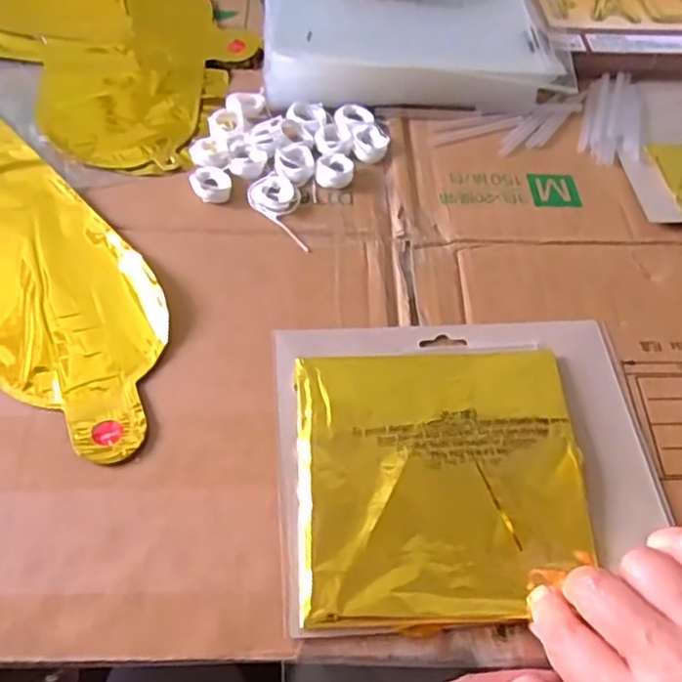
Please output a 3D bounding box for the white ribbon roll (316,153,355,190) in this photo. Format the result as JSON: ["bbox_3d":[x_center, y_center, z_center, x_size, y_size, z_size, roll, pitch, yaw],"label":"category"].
[{"bbox_3d":[-0.004,-0.116,0.457,0.025,0.008,0.028,-4,58,-5],"label":"white ribbon roll"}]

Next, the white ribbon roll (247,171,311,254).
[{"bbox_3d":[-0.034,-0.088,0.444,0.031,0.004,0.067,-38,66,-23],"label":"white ribbon roll"}]

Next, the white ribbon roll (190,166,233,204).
[{"bbox_3d":[-0.086,-0.106,0.445,0.026,0.011,0.028,1,57,-2],"label":"white ribbon roll"}]

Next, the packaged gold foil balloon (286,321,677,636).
[{"bbox_3d":[0.067,0.058,0.351,0.192,0.015,0.162,-4,58,-5],"label":"packaged gold foil balloon"}]

